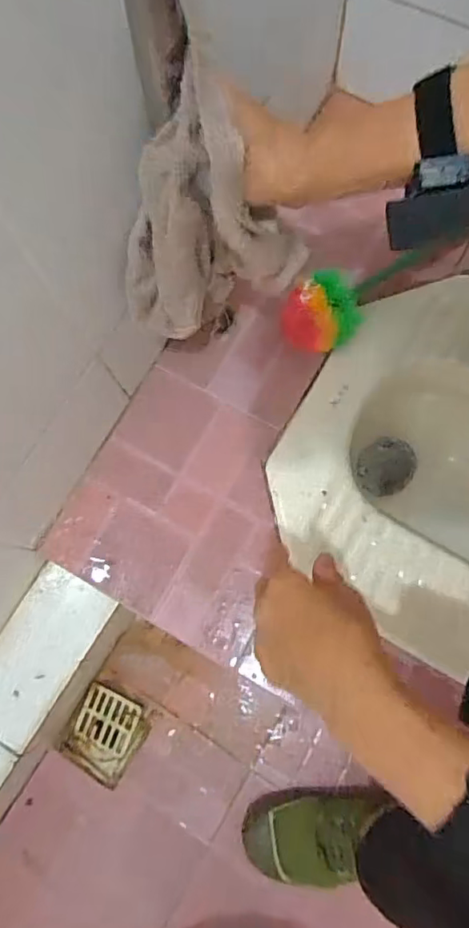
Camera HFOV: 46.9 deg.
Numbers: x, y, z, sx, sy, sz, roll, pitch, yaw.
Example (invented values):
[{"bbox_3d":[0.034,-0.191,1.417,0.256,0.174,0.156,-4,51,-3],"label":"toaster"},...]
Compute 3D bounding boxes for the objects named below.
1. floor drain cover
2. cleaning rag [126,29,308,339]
[{"bbox_3d":[-0.176,0.364,0.735,0.096,0.020,0.106,26,78,8],"label":"floor drain cover"},{"bbox_3d":[-0.020,-0.188,0.415,0.141,0.185,0.072,-7,73,-2],"label":"cleaning rag"}]

